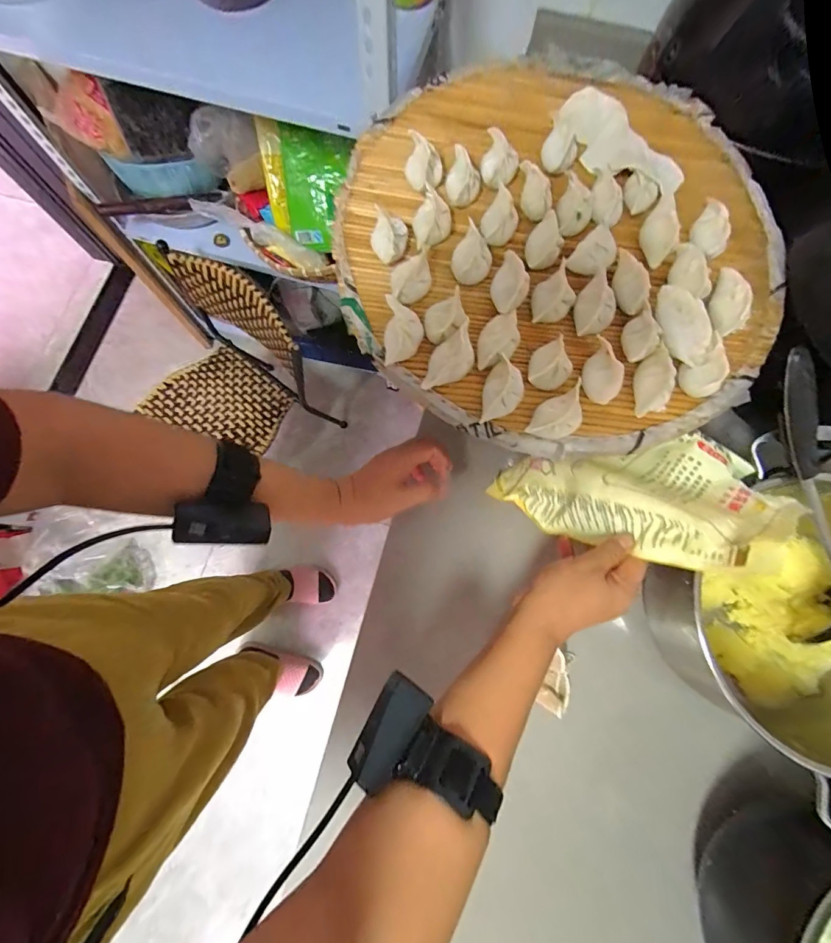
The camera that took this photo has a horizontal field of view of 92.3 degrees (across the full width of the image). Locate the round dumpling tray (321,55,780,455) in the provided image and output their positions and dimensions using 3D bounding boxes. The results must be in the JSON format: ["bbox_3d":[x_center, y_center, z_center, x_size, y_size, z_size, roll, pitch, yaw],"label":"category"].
[{"bbox_3d":[0.150,-0.245,0.404,0.438,0.035,0.457,0,78,-1],"label":"round dumpling tray"}]

